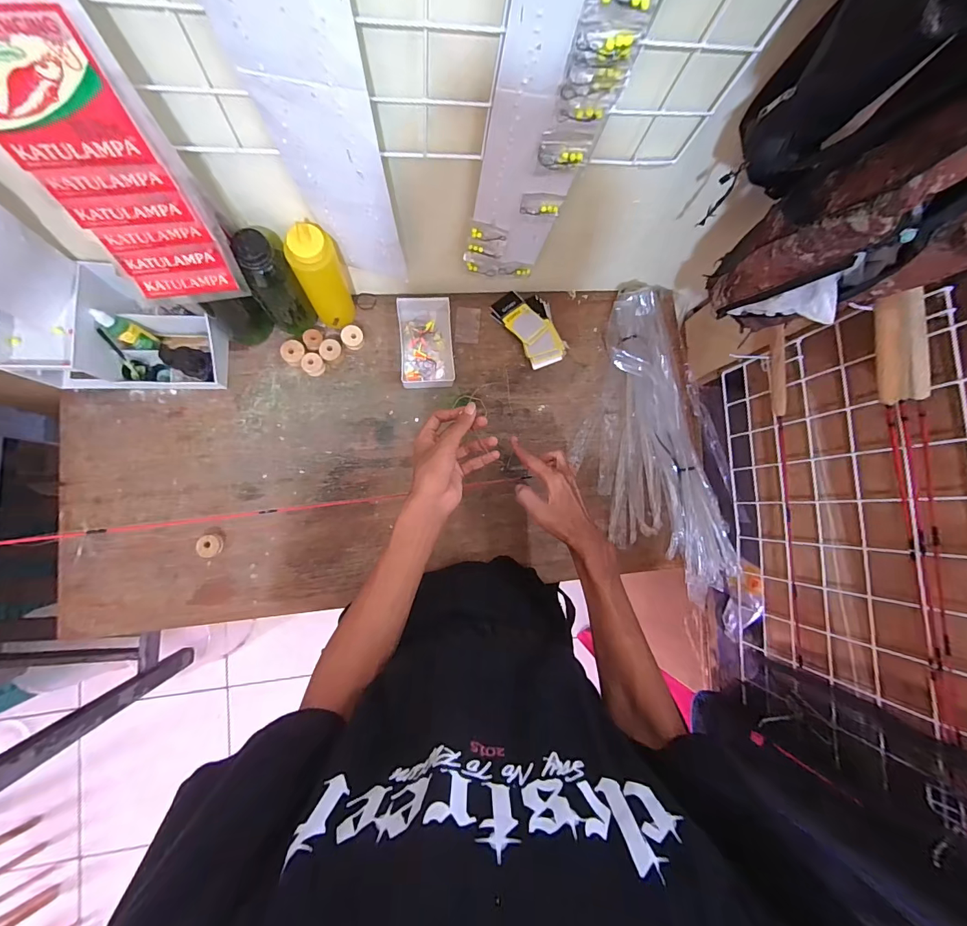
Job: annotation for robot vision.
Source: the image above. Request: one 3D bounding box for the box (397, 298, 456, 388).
[{"bbox_3d":[-0.092,-0.195,0.674,0.083,0.033,0.143,-3,84,-8],"label":"box"}]

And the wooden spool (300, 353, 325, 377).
[{"bbox_3d":[-0.265,-0.153,0.651,0.035,0.021,0.031,37,80,-2],"label":"wooden spool"}]

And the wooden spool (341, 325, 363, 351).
[{"bbox_3d":[-0.208,-0.201,0.666,0.033,0.022,0.035,1,84,-8],"label":"wooden spool"}]

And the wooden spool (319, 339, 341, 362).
[{"bbox_3d":[-0.241,-0.177,0.658,0.034,0.021,0.029,-42,91,-10],"label":"wooden spool"}]

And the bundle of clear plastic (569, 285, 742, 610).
[{"bbox_3d":[0.270,-0.034,0.679,0.205,0.090,0.502,-7,85,-8],"label":"bundle of clear plastic"}]

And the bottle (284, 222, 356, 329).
[{"bbox_3d":[-0.221,-0.250,0.581,0.058,0.197,0.048,-20,87,-9],"label":"bottle"}]

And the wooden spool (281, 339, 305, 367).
[{"bbox_3d":[-0.294,-0.170,0.648,0.033,0.024,0.038,-40,90,-10],"label":"wooden spool"}]

